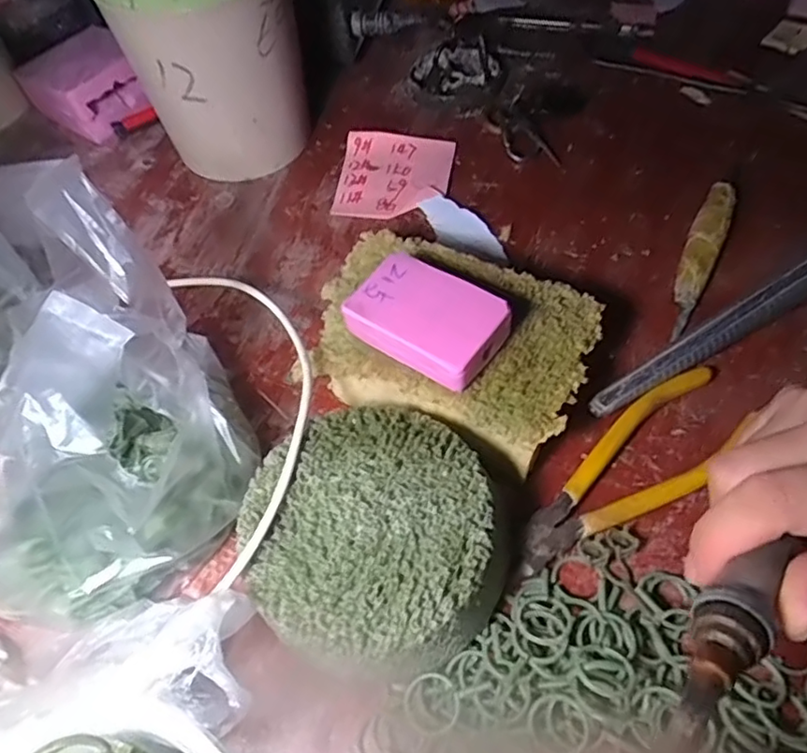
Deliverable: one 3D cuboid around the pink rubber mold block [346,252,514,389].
[{"bbox_3d":[0.010,-0.027,0.278,0.068,0.018,0.044,30,65,20],"label":"pink rubber mold block"}]

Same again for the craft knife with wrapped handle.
[{"bbox_3d":[0.171,-0.069,0.351,0.018,0.014,0.115,21,62,17],"label":"craft knife with wrapped handle"}]

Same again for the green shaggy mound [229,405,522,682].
[{"bbox_3d":[-0.011,0.065,0.253,0.103,0.042,0.100,-2,58,4],"label":"green shaggy mound"}]

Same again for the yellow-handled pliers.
[{"bbox_3d":[0.105,0.043,0.286,0.134,0.011,0.046,-31,61,-14],"label":"yellow-handled pliers"}]

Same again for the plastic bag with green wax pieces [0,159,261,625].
[{"bbox_3d":[-0.135,0.024,0.251,0.126,0.122,0.113,-32,61,-14],"label":"plastic bag with green wax pieces"}]

